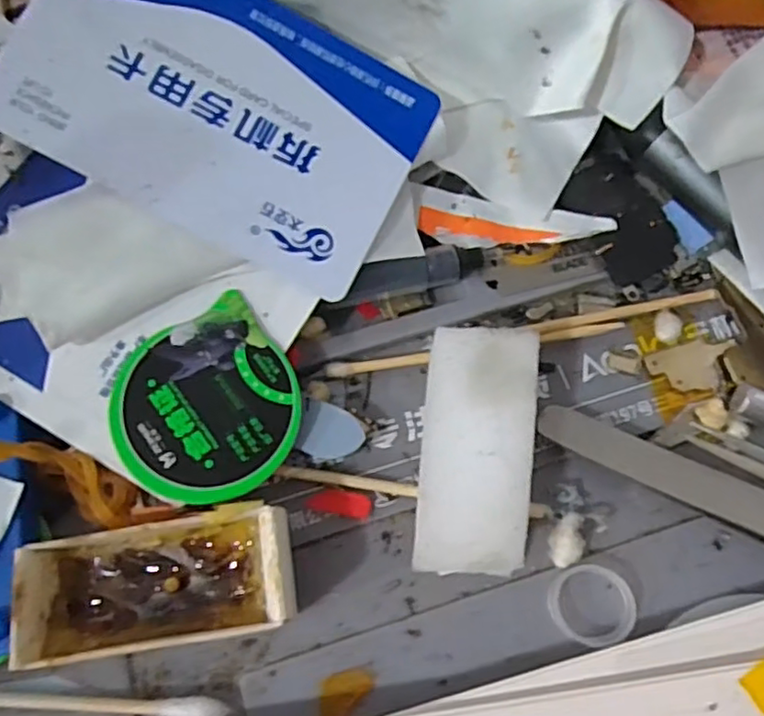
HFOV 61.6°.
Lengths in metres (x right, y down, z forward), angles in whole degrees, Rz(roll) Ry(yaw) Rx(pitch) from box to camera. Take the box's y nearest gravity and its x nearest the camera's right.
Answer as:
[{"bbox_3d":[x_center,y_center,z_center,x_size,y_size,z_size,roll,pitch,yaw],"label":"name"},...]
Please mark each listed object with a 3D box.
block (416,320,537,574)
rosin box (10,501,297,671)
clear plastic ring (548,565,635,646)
[{"bbox_3d":[0.019,0.019,0.129,0.021,0.021,0.046,4,69,2],"label":"block"},{"bbox_3d":[-0.040,0.042,0.121,0.047,0.019,0.022,-9,69,-2],"label":"rosin box"},{"bbox_3d":[0.042,0.049,0.127,0.017,0.004,0.015,-11,70,-4],"label":"clear plastic ring"}]

